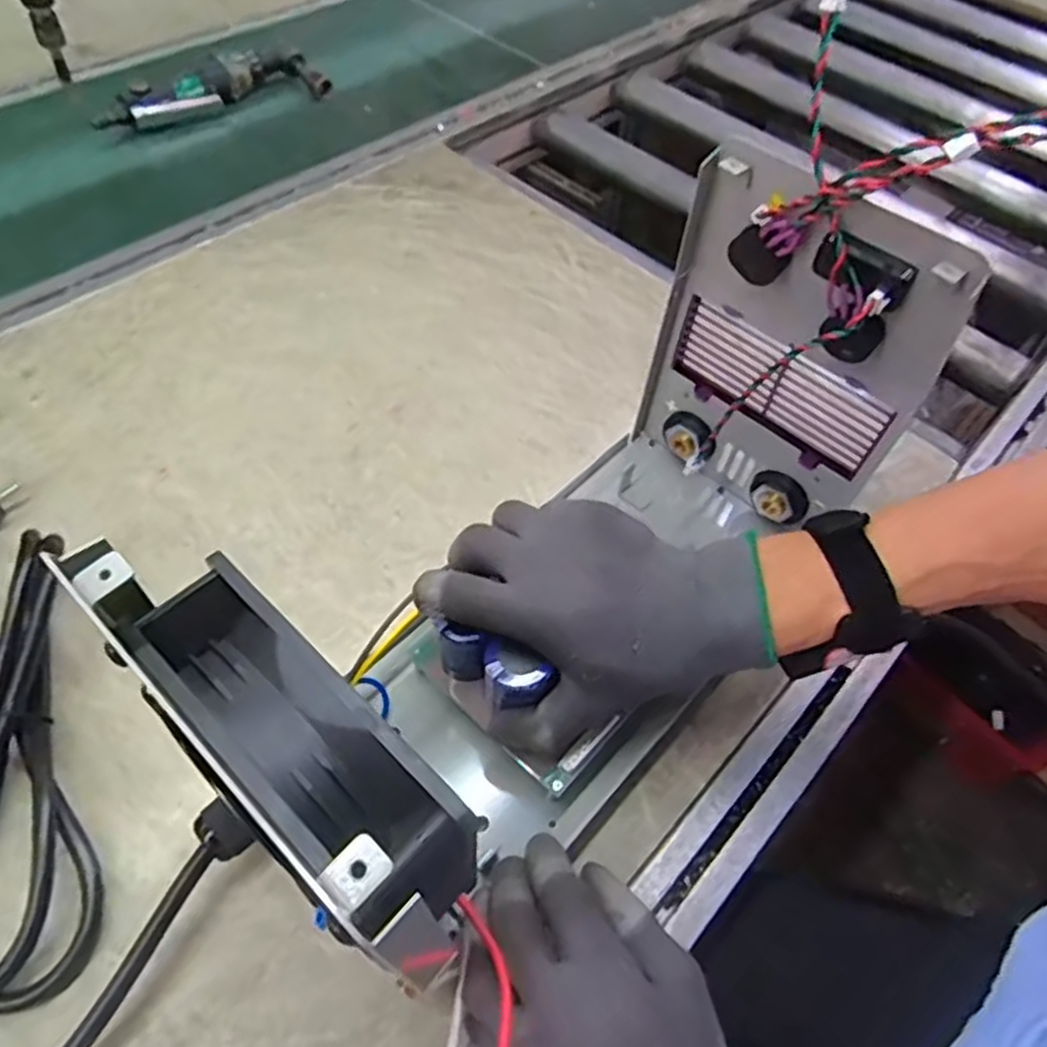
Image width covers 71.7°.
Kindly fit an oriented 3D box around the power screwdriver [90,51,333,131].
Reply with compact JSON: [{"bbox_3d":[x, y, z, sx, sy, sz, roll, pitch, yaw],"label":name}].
[{"bbox_3d":[-0.328,-0.453,0.773,0.242,0.050,0.059,-31,63,-22],"label":"power screwdriver"}]

